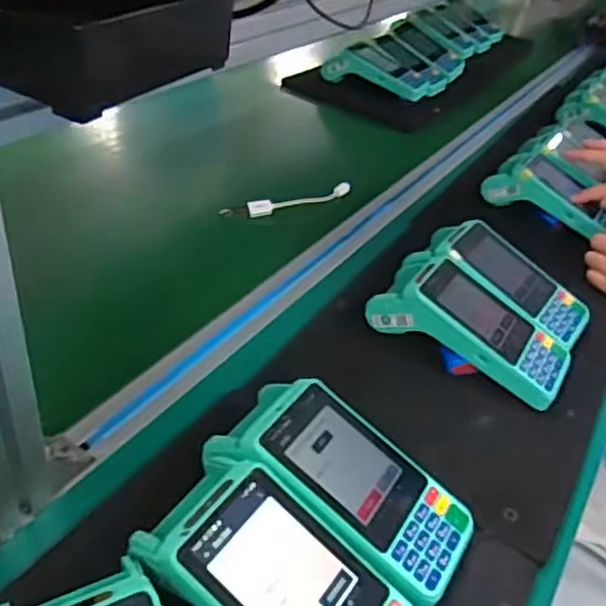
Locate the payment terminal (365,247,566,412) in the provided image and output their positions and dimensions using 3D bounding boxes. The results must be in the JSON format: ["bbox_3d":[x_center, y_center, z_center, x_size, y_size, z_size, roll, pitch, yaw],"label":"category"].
[{"bbox_3d":[0.149,0.018,0.566,0.174,0.069,0.087,27,40,25],"label":"payment terminal"}]

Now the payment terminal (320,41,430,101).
[{"bbox_3d":[0.128,-0.394,1.095,0.182,0.059,0.091,19,36,5],"label":"payment terminal"}]

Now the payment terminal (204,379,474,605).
[{"bbox_3d":[0.025,0.117,0.414,0.167,0.064,0.088,24,39,22],"label":"payment terminal"}]

